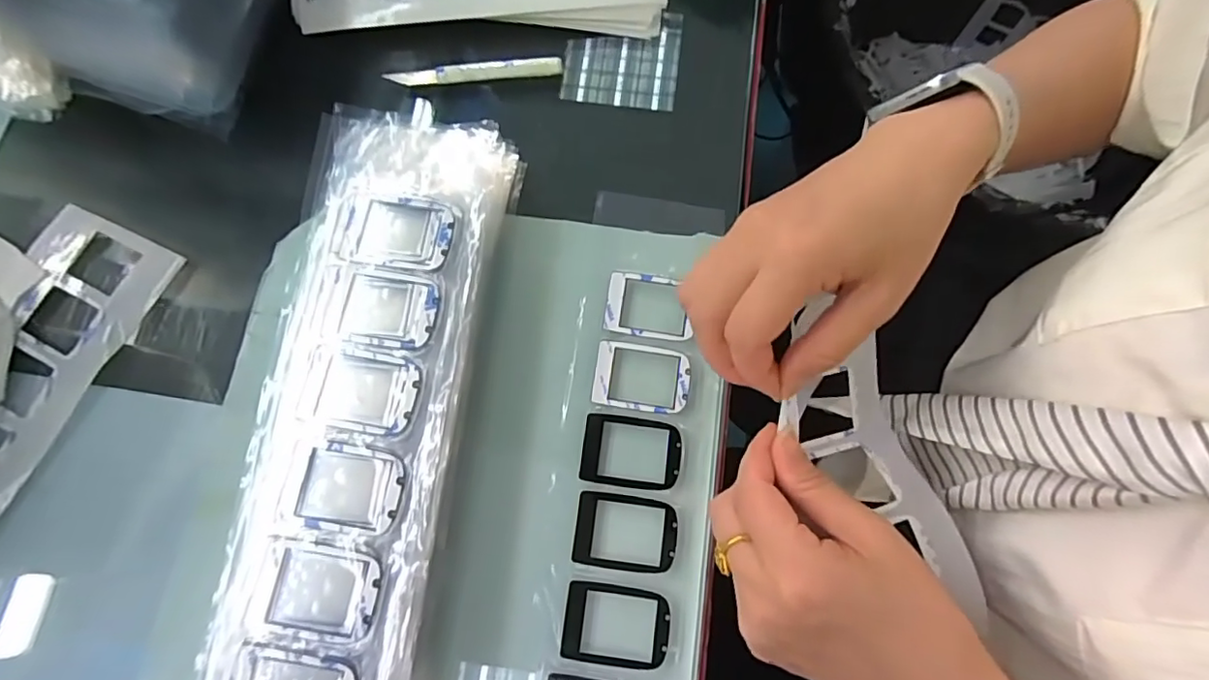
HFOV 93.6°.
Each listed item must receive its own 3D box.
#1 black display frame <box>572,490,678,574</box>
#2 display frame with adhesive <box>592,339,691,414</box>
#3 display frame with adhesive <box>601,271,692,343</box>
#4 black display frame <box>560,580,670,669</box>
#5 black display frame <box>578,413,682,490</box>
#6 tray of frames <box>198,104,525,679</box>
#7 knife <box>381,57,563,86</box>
[{"bbox_3d":[0.011,0.098,0.288,0.051,0.004,0.036,7,77,1],"label":"black display frame"},{"bbox_3d":[0.021,0.020,0.308,0.051,0.004,0.036,8,77,1],"label":"display frame with adhesive"},{"bbox_3d":[0.025,-0.020,0.319,0.047,0.004,0.037,8,77,1],"label":"display frame with adhesive"},{"bbox_3d":[0.006,0.139,0.276,0.051,0.004,0.036,7,77,1],"label":"black display frame"},{"bbox_3d":[0.014,0.059,0.298,0.051,0.004,0.036,6,77,1],"label":"black display frame"},{"bbox_3d":[-0.111,0.038,0.276,0.095,0.051,0.311,8,77,1],"label":"tray of frames"},{"bbox_3d":[-0.081,-0.169,0.355,0.108,0.004,0.012,-2,77,-1],"label":"knife"}]

